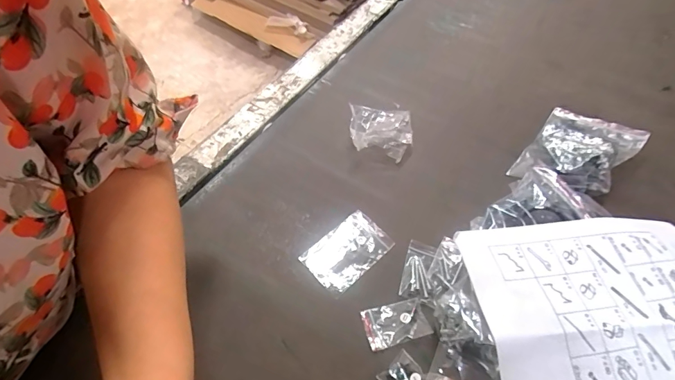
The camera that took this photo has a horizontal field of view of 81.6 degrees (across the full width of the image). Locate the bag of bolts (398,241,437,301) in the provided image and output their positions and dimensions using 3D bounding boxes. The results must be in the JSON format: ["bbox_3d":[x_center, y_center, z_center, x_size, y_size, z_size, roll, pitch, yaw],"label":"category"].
[{"bbox_3d":[0.085,0.084,0.412,0.029,0.007,0.067,15,53,8],"label":"bag of bolts"}]

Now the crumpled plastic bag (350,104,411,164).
[{"bbox_3d":[0.056,-0.079,0.521,0.081,0.025,0.081,9,52,3],"label":"crumpled plastic bag"}]

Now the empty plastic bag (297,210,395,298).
[{"bbox_3d":[0.011,0.064,0.418,0.089,0.004,0.060,-36,62,-27],"label":"empty plastic bag"}]

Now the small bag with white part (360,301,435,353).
[{"bbox_3d":[0.055,0.127,0.375,0.058,0.006,0.036,-11,54,-12],"label":"small bag with white part"}]

